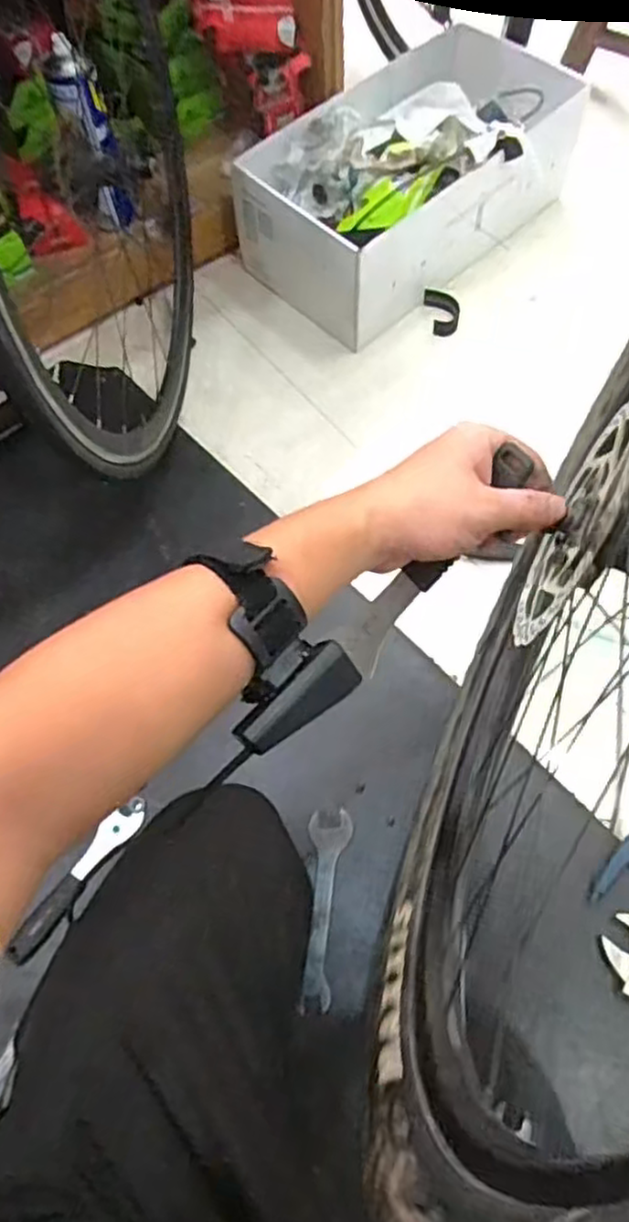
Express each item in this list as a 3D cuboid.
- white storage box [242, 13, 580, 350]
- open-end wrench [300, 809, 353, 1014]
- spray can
[{"bbox_3d":[0.139,-0.694,1.177,0.498,0.180,0.324,-39,68,-16],"label":"white storage box"},{"bbox_3d":[0.010,0.316,0.780,0.044,0.007,0.193,5,64,4],"label":"open-end wrench"},{"bbox_3d":[-0.311,-0.670,1.028,0.067,0.239,0.059,-24,42,-10],"label":"spray can"}]

